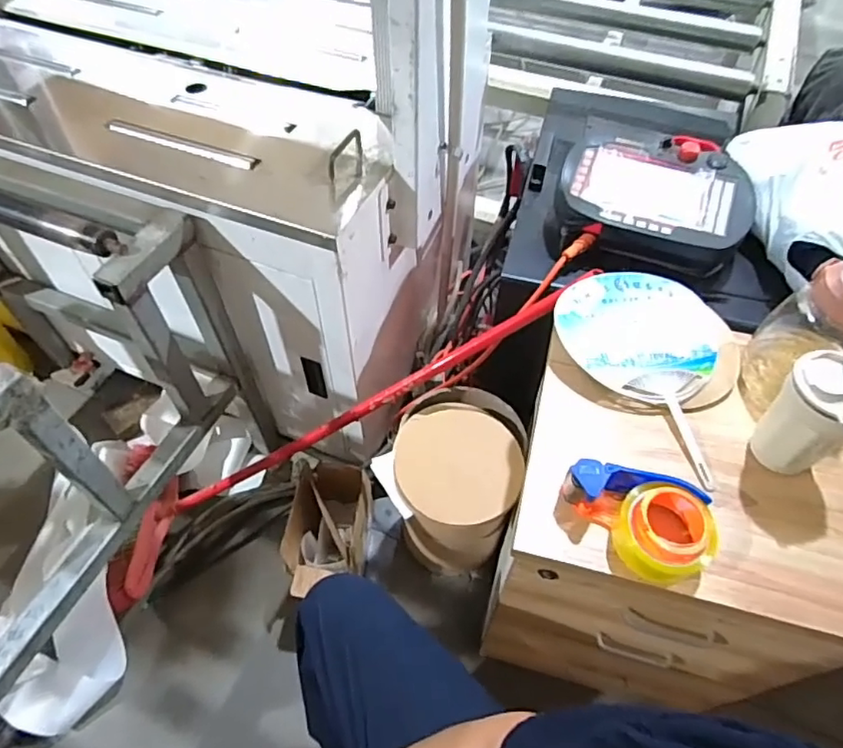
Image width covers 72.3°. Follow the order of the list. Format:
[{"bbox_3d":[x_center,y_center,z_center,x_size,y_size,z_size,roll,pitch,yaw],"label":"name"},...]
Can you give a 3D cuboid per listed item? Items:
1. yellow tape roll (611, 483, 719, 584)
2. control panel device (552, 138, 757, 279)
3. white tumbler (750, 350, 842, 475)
[{"bbox_3d":[0.259,0.171,0.619,0.095,0.069,0.087,0,54,0],"label":"yellow tape roll"},{"bbox_3d":[0.347,-0.259,0.887,0.278,0.093,0.216,10,54,7],"label":"control panel device"},{"bbox_3d":[0.427,0.047,0.637,0.076,0.156,0.086,-34,61,-23],"label":"white tumbler"}]

